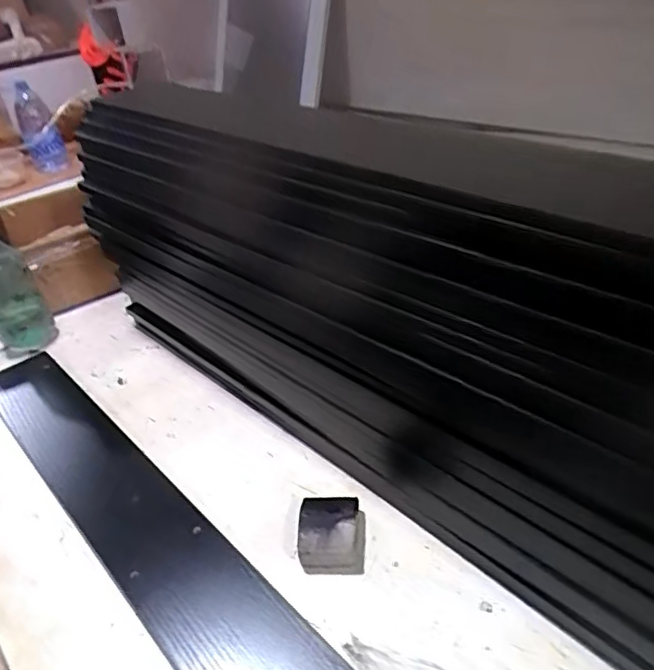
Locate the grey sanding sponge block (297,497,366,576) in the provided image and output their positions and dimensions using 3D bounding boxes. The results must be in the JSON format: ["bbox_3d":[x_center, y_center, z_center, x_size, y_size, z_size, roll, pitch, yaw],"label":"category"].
[{"bbox_3d":[0.004,0.185,0.564,0.059,0.027,0.072,-3,34,7],"label":"grey sanding sponge block"}]

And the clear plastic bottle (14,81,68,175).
[{"bbox_3d":[-0.797,-0.567,1.661,0.098,0.225,0.091,-20,35,-18],"label":"clear plastic bottle"}]

